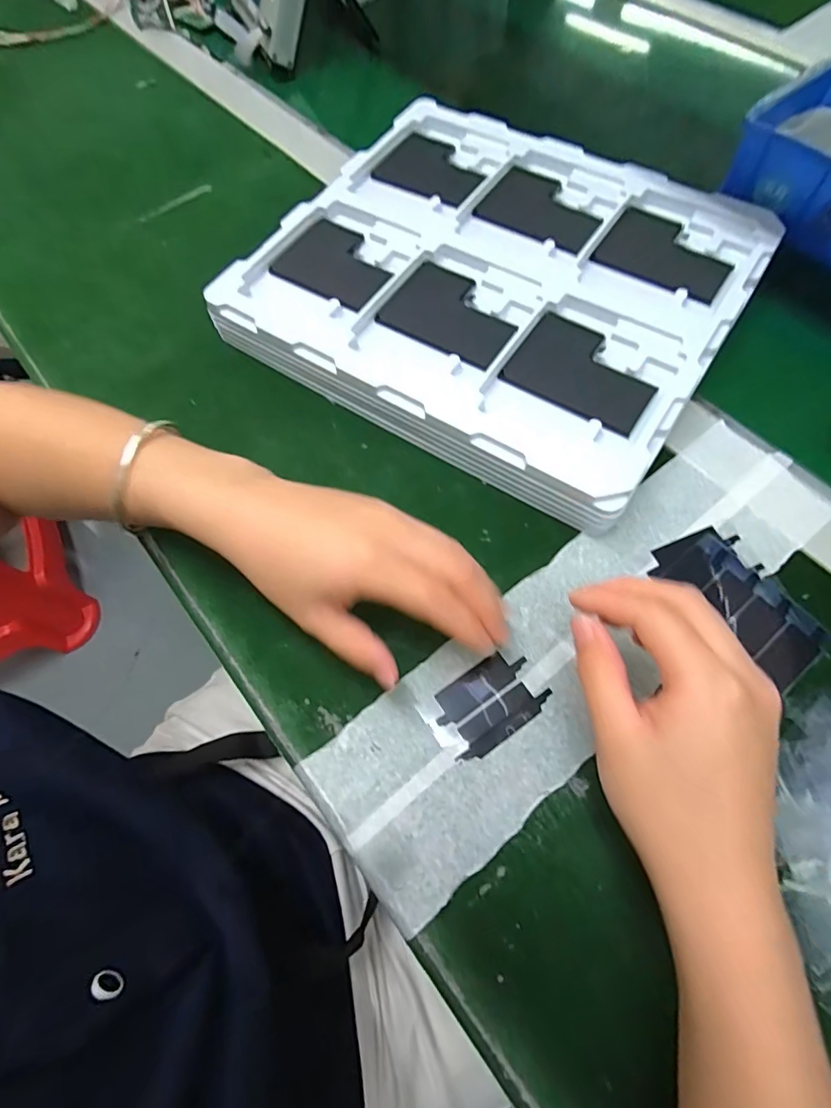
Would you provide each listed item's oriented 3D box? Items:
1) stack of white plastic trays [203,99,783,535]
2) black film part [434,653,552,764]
[{"bbox_3d":[0.057,-0.199,0.369,0.318,0.047,0.281,32,72,16],"label":"stack of white plastic trays"},{"bbox_3d":[0.040,0.080,0.264,0.056,0.004,0.038,-32,68,-10],"label":"black film part"}]

